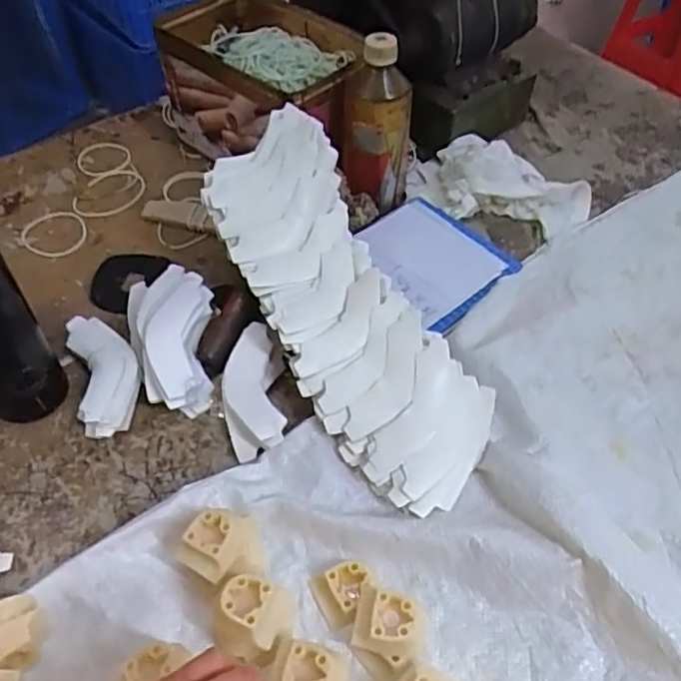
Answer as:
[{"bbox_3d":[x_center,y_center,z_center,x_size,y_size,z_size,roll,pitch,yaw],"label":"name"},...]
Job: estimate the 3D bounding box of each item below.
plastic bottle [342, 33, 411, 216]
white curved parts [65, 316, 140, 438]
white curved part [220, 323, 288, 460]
[{"bbox_3d":[0.036,-0.217,0.641,0.070,0.169,0.070,5,51,3],"label":"plastic bottle"},{"bbox_3d":[-0.206,0.030,0.545,0.053,0.031,0.121,-16,52,-14],"label":"white curved parts"},{"bbox_3d":[-0.077,0.044,0.528,0.046,0.028,0.118,-10,51,-9],"label":"white curved part"}]

